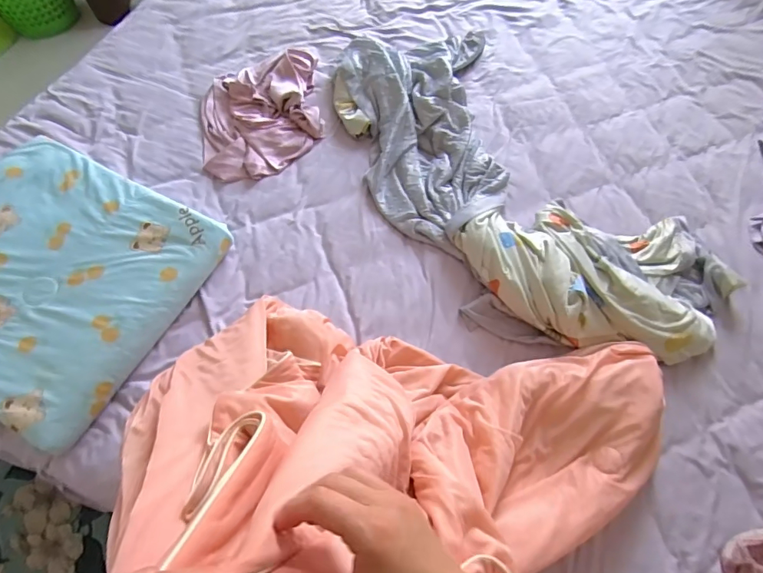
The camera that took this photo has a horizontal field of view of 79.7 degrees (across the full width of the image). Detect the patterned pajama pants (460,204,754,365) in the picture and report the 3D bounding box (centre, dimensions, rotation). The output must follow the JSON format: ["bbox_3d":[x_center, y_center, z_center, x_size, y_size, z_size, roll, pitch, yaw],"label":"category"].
[{"bbox_3d":[0.426,-0.036,0.902,0.538,0.098,0.326,7,64,2],"label":"patterned pajama pants"}]

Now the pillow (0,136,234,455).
[{"bbox_3d":[-0.607,-0.031,0.830,0.492,0.066,0.459,26,66,11],"label":"pillow"}]

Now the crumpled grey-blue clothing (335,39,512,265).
[{"bbox_3d":[0.093,-0.362,1.064,0.380,0.076,0.631,-4,64,-3],"label":"crumpled grey-blue clothing"}]

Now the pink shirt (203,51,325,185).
[{"bbox_3d":[-0.286,-0.411,1.090,0.279,0.048,0.360,-9,65,-6],"label":"pink shirt"}]

